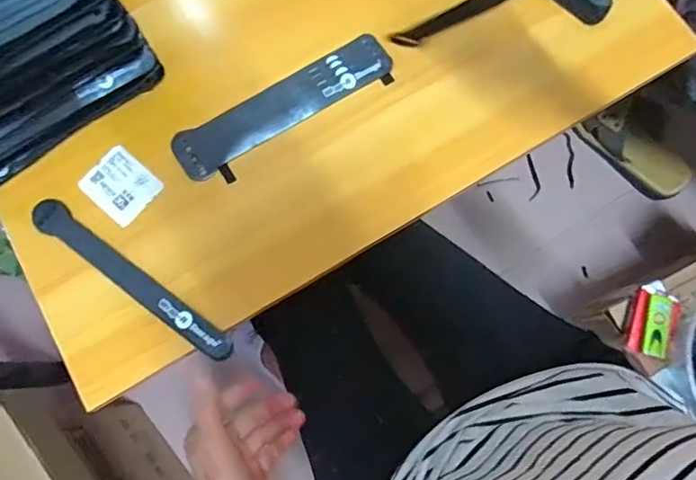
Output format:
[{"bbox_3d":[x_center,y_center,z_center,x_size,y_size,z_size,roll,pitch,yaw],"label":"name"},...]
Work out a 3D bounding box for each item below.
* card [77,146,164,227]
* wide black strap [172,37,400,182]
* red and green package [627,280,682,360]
[{"bbox_3d":[-0.192,-0.047,0.457,0.058,0.004,0.049,41,81,9],"label":"card"},{"bbox_3d":[-0.054,-0.114,0.468,0.199,0.008,0.053,-30,79,-5],"label":"wide black strap"},{"bbox_3d":[0.407,0.104,0.713,0.053,0.022,0.099,20,79,5],"label":"red and green package"}]

